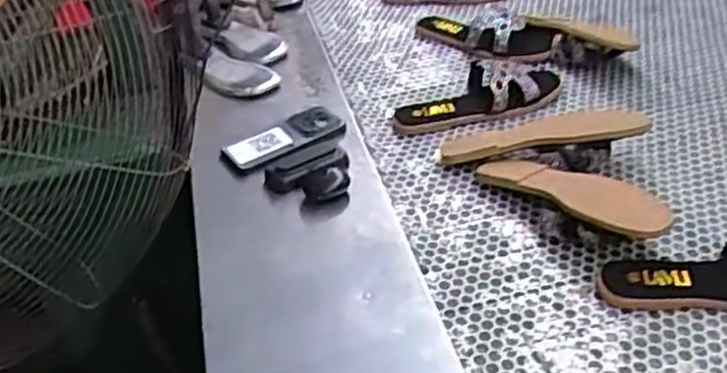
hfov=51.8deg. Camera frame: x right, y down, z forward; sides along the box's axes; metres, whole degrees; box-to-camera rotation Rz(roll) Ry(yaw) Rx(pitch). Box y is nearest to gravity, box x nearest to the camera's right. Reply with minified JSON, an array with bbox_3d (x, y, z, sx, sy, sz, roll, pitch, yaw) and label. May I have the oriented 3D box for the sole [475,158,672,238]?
[{"bbox_3d":[0.239,0.005,0.858,0.095,0.020,0.247,-24,28,-27],"label":"sole"}]

